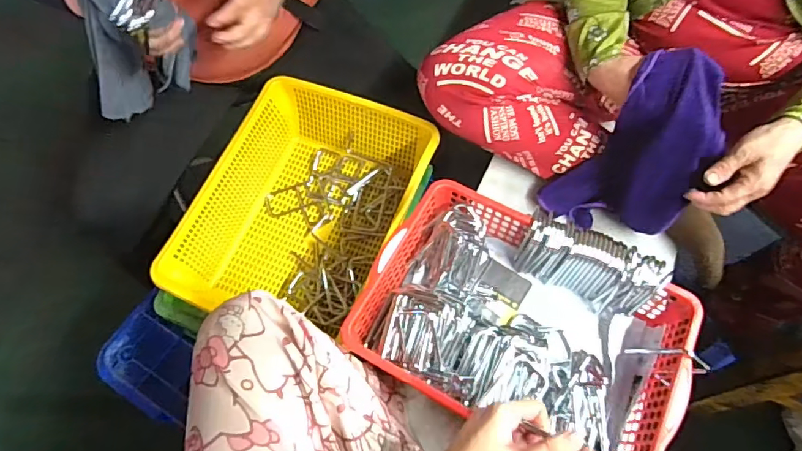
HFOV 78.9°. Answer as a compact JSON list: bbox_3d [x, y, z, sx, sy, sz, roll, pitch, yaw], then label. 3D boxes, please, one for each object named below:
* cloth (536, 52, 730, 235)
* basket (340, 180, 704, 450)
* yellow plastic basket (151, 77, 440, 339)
[{"bbox_3d":[0.324,-0.084,0.645,0.154,0.260,0.037,40,46,11],"label":"cloth"},{"bbox_3d":[0.149,0.128,0.618,0.363,0.104,0.256,26,65,13],"label":"basket"},{"bbox_3d":[-0.136,-0.027,0.782,0.293,0.140,0.374,19,64,11],"label":"yellow plastic basket"}]

